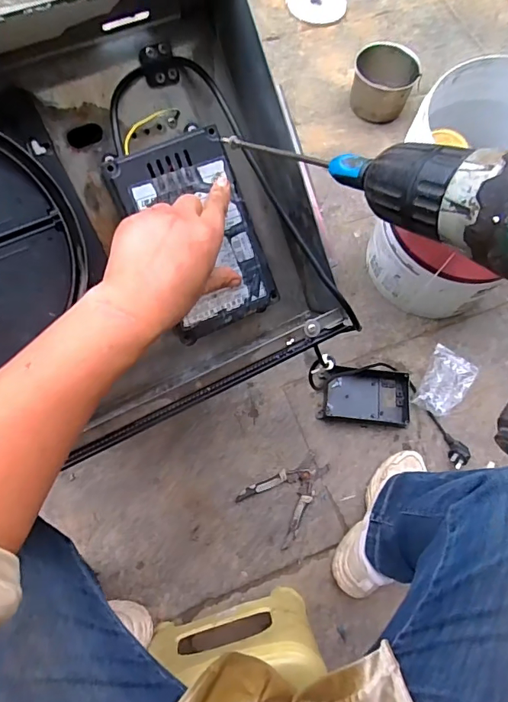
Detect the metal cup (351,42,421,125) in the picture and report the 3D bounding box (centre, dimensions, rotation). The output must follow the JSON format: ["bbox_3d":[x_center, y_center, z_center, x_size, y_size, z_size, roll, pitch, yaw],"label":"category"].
[{"bbox_3d":[0.324,-0.672,1.171,0.147,0.106,0.145,1,70,-4],"label":"metal cup"}]

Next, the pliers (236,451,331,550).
[{"bbox_3d":[0.064,0.248,0.834,0.117,0.010,0.155,42,72,10],"label":"pliers"}]

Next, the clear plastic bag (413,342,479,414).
[{"bbox_3d":[0.384,0.064,0.923,0.087,0.013,0.139,30,71,7],"label":"clear plastic bag"}]

